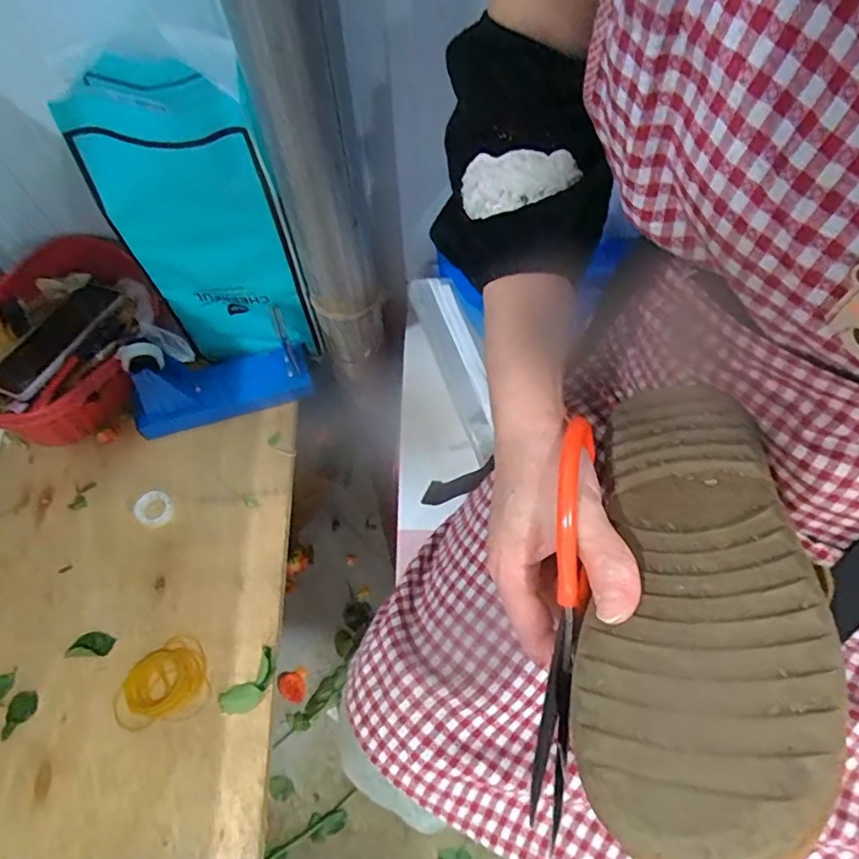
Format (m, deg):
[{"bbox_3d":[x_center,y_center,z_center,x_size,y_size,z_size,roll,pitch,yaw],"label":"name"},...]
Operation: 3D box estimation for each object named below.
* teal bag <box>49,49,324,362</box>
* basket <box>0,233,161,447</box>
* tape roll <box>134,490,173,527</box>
[{"bbox_3d":[-0.204,-0.176,0.532,0.145,0.305,0.065,15,65,8],"label":"teal bag"},{"bbox_3d":[-0.399,-0.084,0.627,0.168,0.141,0.228,36,69,17],"label":"basket"},{"bbox_3d":[-0.301,0.087,0.611,0.040,0.012,0.037,0,64,1],"label":"tape roll"}]

